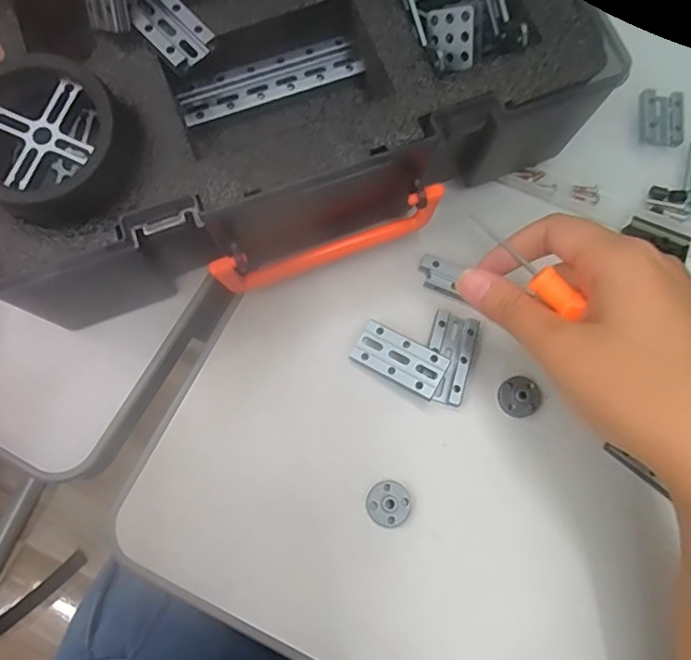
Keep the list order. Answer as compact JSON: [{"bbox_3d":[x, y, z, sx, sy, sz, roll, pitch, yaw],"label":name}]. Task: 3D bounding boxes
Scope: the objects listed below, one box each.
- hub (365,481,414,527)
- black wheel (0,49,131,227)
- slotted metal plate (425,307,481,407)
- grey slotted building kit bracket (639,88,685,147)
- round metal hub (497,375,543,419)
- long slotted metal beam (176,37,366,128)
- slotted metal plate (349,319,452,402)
[{"bbox_3d":[0.022,0.087,0.263,0.021,0.011,0.021,0,76,-1],"label":"hub"},{"bbox_3d":[-0.124,-0.078,0.219,0.059,0.023,0.061,1,74,-3],"label":"black wheel"},{"bbox_3d":[0.056,0.015,0.281,0.026,0.007,0.048,16,77,3],"label":"slotted metal plate"},{"bbox_3d":[0.190,-0.128,0.317,0.026,0.010,0.033,8,76,1],"label":"grey slotted building kit bracket"},{"bbox_3d":[0.093,0.036,0.277,0.021,0.007,0.021,0,76,-1],"label":"round metal hub"},{"bbox_3d":[-0.038,-0.127,0.267,0.093,0.008,0.021,-21,77,-9],"label":"long slotted metal beam"},{"bbox_3d":[0.028,0.015,0.271,0.047,0.004,0.025,30,80,16],"label":"slotted metal plate"}]

